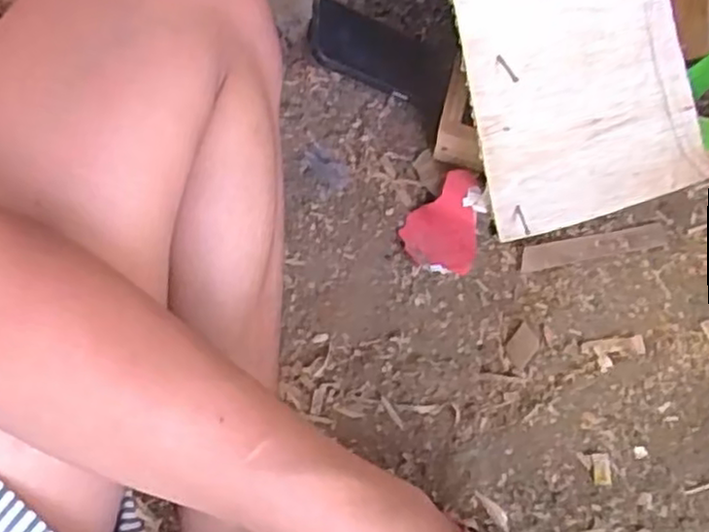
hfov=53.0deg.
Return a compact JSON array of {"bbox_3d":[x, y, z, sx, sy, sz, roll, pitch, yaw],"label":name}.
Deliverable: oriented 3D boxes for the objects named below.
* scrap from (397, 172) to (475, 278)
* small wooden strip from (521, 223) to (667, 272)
[{"bbox_3d":[0.075,-0.040,0.642,0.068,0.036,0.086,-2,57,5],"label":"scrap"},{"bbox_3d":[0.212,-0.018,0.631,0.134,0.004,0.023,-12,57,-2],"label":"small wooden strip"}]

